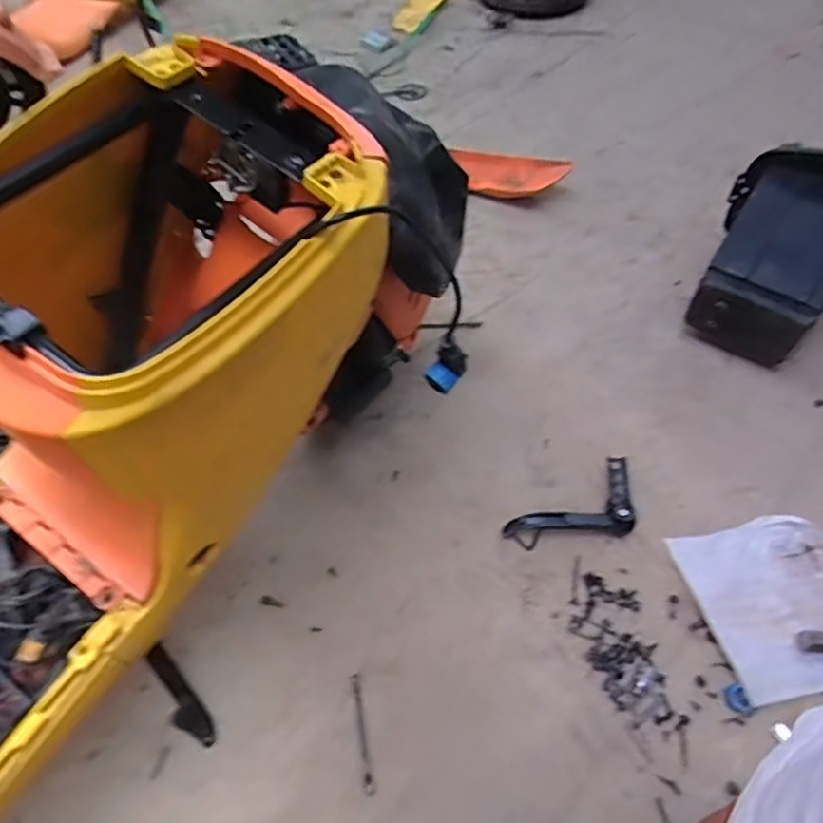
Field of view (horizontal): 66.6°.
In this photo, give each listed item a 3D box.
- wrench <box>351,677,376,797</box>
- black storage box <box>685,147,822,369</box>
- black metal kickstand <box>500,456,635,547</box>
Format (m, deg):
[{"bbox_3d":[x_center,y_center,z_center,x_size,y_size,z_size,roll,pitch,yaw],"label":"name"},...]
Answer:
[{"bbox_3d":[-0.063,0.413,0.806,0.014,0.004,0.141,-9,56,-6],"label":"wrench"},{"bbox_3d":[0.754,-0.303,1.215,0.326,0.238,0.446,27,60,18],"label":"black storage box"},{"bbox_3d":[0.259,0.155,0.944,0.222,0.035,0.106,-27,59,-17],"label":"black metal kickstand"}]

